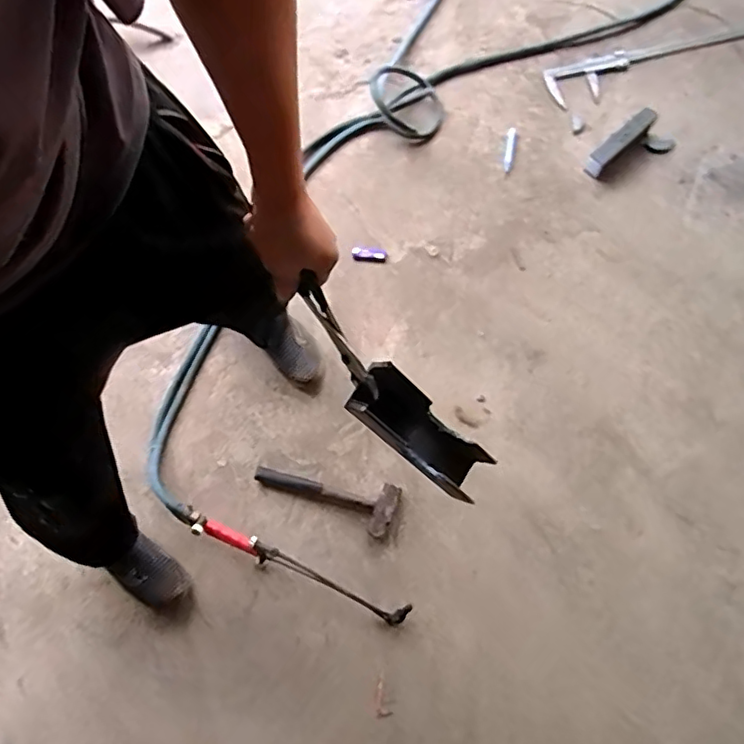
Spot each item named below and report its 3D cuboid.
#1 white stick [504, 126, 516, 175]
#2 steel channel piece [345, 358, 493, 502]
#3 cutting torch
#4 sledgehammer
[{"bbox_3d":[0.355,-0.574,1.514,0.022,0.023,0.131,10,74,3],"label":"white stick"},{"bbox_3d":[0.060,0.073,0.674,0.195,0.043,0.069,44,75,-23],"label":"steel channel piece"},{"bbox_3d":[-0.160,0.402,1.199,0.494,0.067,0.045,22,75,6],"label":"cutting torch"},{"bbox_3d":[-0.103,0.262,1.253,0.311,0.039,0.106,14,74,4],"label":"sledgehammer"}]

